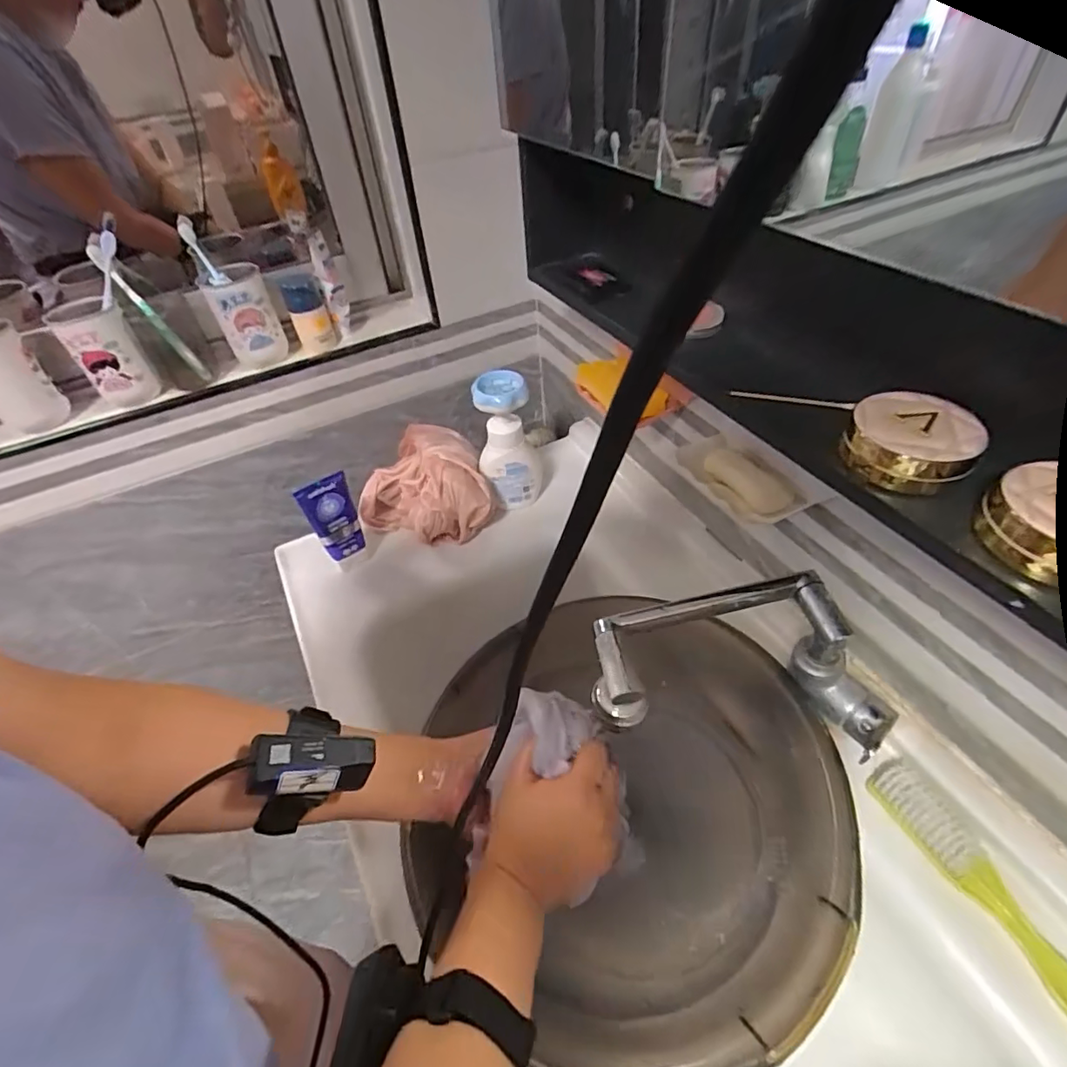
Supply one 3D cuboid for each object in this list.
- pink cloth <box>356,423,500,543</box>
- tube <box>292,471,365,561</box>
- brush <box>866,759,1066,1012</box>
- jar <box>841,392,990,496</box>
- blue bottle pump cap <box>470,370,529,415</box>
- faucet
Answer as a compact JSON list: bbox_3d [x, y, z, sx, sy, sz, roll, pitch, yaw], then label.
[{"bbox_3d":[-0.148,-0.063,0.727,0.178,0.091,0.152,-11,46,-6],"label":"pink cloth"},{"bbox_3d":[-0.239,-0.009,0.657,0.055,0.135,0.019,-25,49,-19],"label":"tube"},{"bbox_3d":[0.358,0.286,0.406,0.037,0.024,0.230,-20,47,-15],"label":"brush"},{"bbox_3d":[0.240,-0.059,0.342,0.070,0.031,0.065,-2,45,2],"label":"jar"},{"bbox_3d":[-0.043,-0.176,0.670,0.068,0.033,0.055,-11,46,-6],"label":"blue bottle pump cap"},{"bbox_3d":[0.175,0.109,0.454,0.244,0.103,0.100,0,46,5],"label":"faucet"}]

